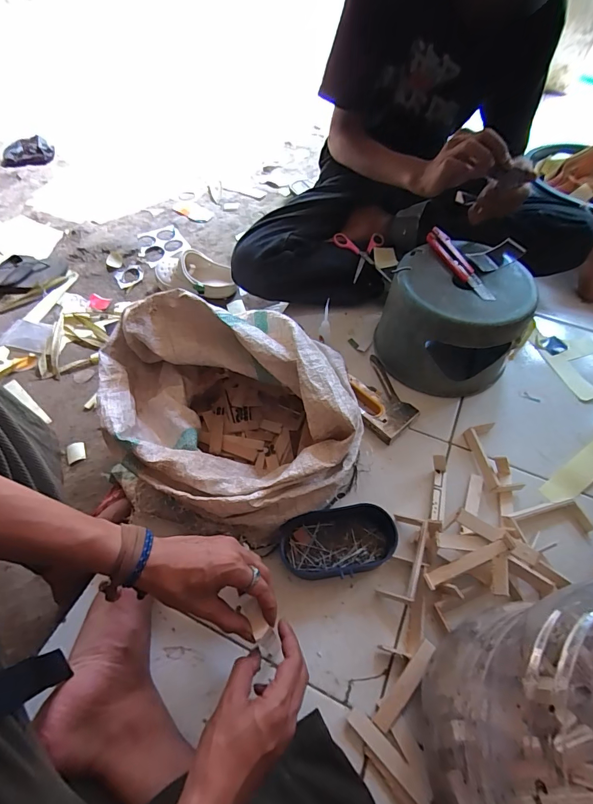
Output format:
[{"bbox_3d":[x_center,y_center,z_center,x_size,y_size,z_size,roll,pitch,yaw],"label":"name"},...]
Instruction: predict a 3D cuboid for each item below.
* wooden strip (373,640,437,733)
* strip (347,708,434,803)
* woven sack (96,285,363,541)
[{"bbox_3d":[0.127,0.329,0.450,0.018,0.010,0.106,36,73,21],"label":"wooden strip"},{"bbox_3d":[0.099,0.381,0.416,0.102,0.011,0.019,39,63,23],"label":"strip"},{"bbox_3d":[-0.127,-0.001,0.577,0.275,0.192,0.411,-28,60,-20],"label":"woven sack"}]

